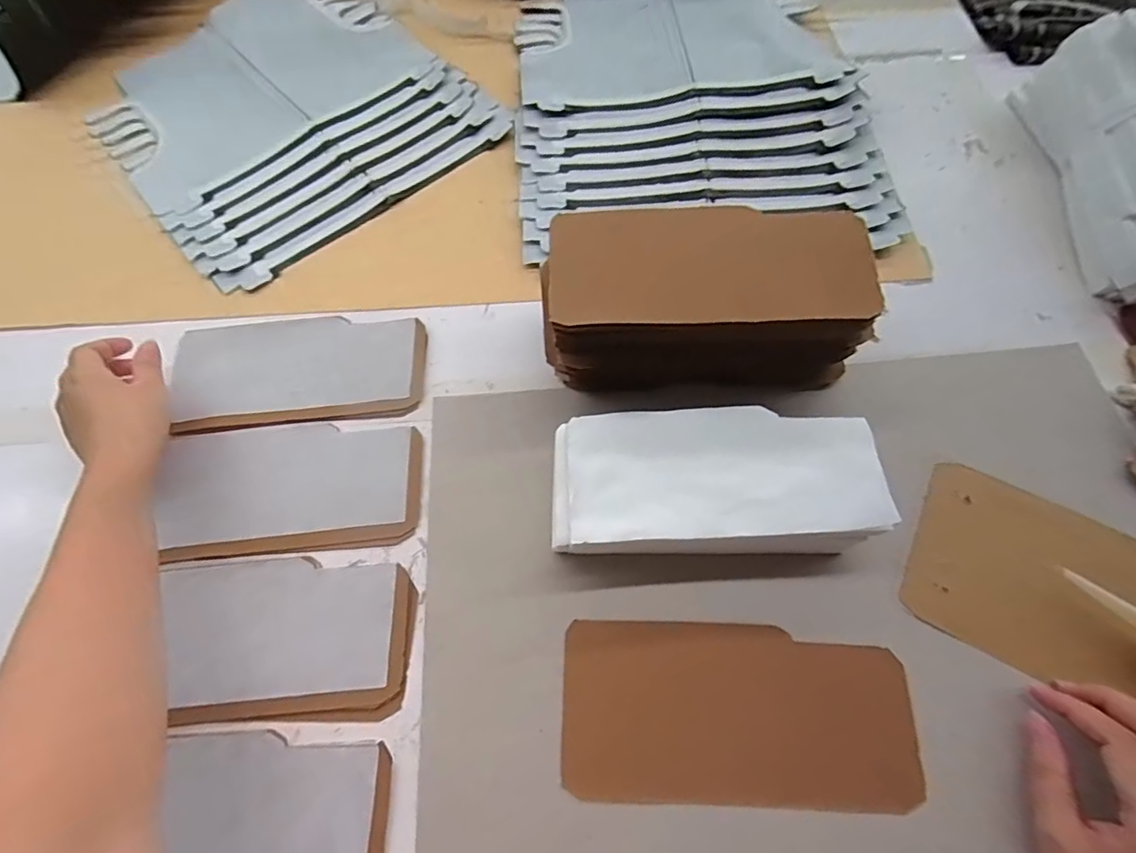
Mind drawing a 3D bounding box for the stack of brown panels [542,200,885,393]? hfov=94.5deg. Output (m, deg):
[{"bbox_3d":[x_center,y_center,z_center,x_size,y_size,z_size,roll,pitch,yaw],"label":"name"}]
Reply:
[{"bbox_3d":[0.103,-0.086,0.412,0.235,0.121,0.114,1,65,2],"label":"stack of brown panels"}]

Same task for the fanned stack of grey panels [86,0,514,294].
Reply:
[{"bbox_3d":[-0.333,-0.372,0.609,0.357,0.013,0.414,-40,70,-15],"label":"fanned stack of grey panels"}]

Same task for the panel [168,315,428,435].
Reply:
[{"bbox_3d":[-0.237,-0.054,0.459,0.213,0.023,0.114,-8,63,-5],"label":"panel"}]

